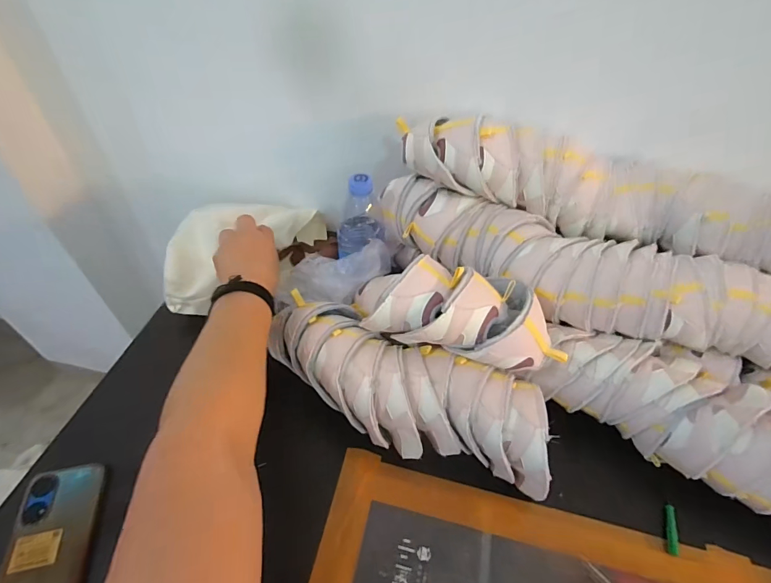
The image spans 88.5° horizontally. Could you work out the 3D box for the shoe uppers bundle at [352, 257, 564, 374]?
[{"bbox_3d":[0.085,0.025,0.438,0.213,0.077,0.095,9,48,6],"label":"shoe uppers bundle"}]

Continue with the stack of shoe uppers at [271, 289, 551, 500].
[{"bbox_3d":[0.017,0.109,0.465,0.355,0.089,0.124,20,50,15],"label":"stack of shoe uppers"}]

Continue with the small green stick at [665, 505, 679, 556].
[{"bbox_3d":[0.310,0.258,0.427,0.012,0.009,0.049,19,50,14],"label":"small green stick"}]

